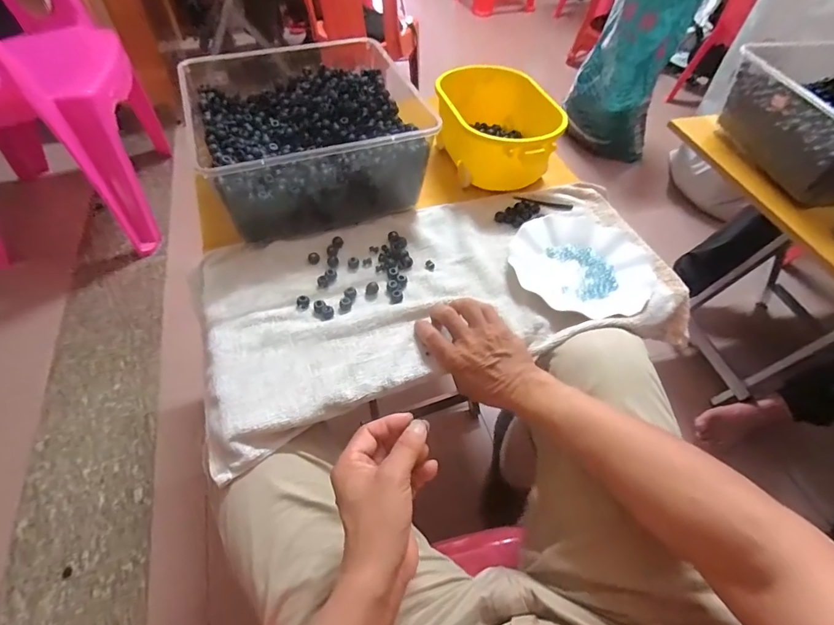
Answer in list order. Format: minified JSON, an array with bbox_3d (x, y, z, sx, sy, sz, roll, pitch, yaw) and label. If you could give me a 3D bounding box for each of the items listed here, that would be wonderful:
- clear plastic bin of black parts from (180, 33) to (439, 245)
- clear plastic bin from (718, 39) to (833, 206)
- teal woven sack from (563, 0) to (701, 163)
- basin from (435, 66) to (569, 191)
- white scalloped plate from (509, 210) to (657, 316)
[{"bbox_3d":[-0.161,-0.255,0.649,0.268,0.144,0.298,-14,53,-18],"label":"clear plastic bin of black parts"},{"bbox_3d":[0.704,-0.305,0.722,0.293,0.125,0.295,-5,51,-10],"label":"clear plastic bin"},{"bbox_3d":[0.664,-0.779,1.379,0.282,0.630,0.288,23,52,12],"label":"teal woven sack"},{"bbox_3d":[0.122,-0.292,0.705,0.168,0.100,0.245,-7,51,-12],"label":"basin"},{"bbox_3d":[0.221,-0.066,0.590,0.179,0.022,0.184,3,50,-4],"label":"white scalloped plate"}]

